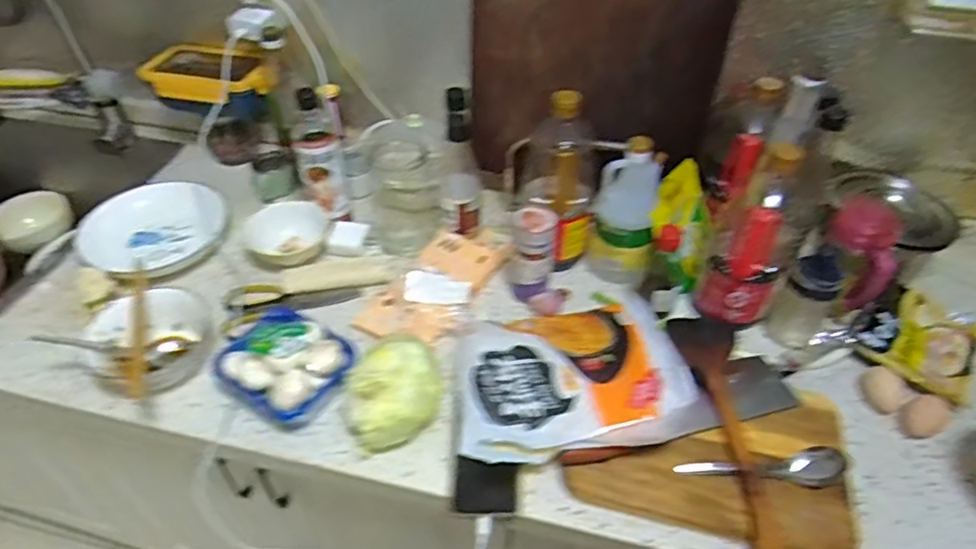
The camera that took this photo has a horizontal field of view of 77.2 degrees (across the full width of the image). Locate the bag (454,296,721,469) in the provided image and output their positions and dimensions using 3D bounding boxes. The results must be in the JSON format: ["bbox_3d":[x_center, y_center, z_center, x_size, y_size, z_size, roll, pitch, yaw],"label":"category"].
[{"bbox_3d":[0.101,0.111,0.740,0.294,0.046,0.245,-7,41,-10],"label":"bag"}]

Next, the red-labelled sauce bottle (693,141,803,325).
[{"bbox_3d":[0.339,-0.044,0.775,0.088,0.242,0.071,21,44,21],"label":"red-labelled sauce bottle"}]

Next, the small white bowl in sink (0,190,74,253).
[{"bbox_3d":[-0.926,-0.117,1.237,0.121,0.081,0.131,1,41,-1],"label":"small white bowl in sink"}]

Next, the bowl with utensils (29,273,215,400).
[{"bbox_3d":[-0.422,0.099,0.773,0.148,0.095,0.150,16,43,16],"label":"bowl with utensils"}]

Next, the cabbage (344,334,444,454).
[{"bbox_3d":[-0.105,0.138,0.706,0.121,0.097,0.098,-20,45,-23],"label":"cabbage"}]

